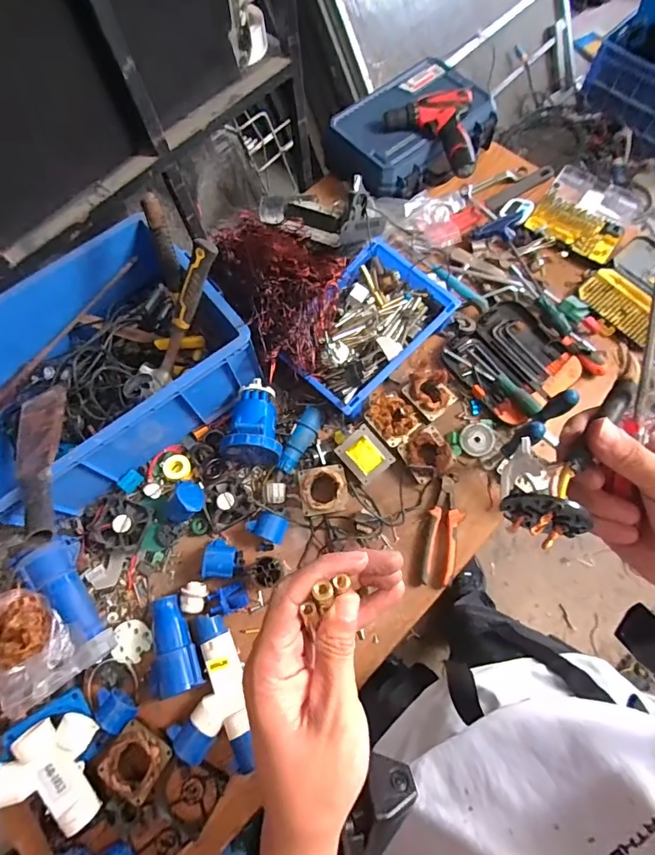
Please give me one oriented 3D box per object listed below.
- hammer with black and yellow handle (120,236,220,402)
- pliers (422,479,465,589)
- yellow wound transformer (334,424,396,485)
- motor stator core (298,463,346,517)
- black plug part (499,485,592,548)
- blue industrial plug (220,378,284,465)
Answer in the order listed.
[{"bbox_3d":[-0.269,-0.182,0.777,0.051,0.072,0.307,44,117,17],"label":"hammer with black and yellow handle"},{"bbox_3d":[0.205,0.178,0.781,0.053,0.015,0.181,16,70,8],"label":"pliers"},{"bbox_3d":[0.067,0.050,0.794,0.073,0.040,0.083,-39,72,-12],"label":"yellow wound transformer"},{"bbox_3d":[-0.007,0.108,0.777,0.080,0.028,0.079,-9,69,-1],"label":"motor stator core"},{"bbox_3d":[0.126,0.054,0.259,0.048,0.041,0.020,21,71,10],"label":"black plug part"},{"bbox_3d":[-0.138,-0.011,0.814,0.105,0.113,0.142,-5,69,0],"label":"blue industrial plug"}]

